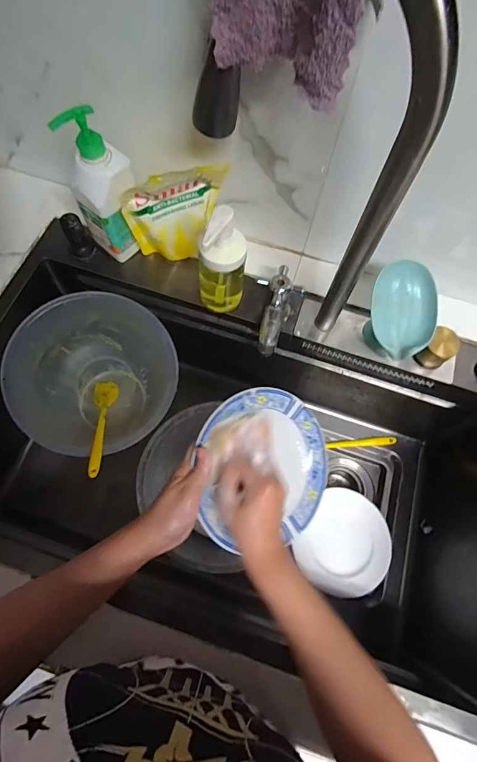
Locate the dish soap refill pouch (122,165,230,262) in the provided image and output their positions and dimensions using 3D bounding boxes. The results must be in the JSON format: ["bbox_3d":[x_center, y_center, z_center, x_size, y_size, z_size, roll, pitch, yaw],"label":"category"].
[{"bbox_3d":[-0.081,-0.224,0.512,0.130,0.151,0.036,-18,70,-10],"label":"dish soap refill pouch"}]

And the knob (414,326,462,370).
[{"bbox_3d":[0.268,-0.041,0.513,0.046,0.051,0.038,-42,75,-17],"label":"knob"}]

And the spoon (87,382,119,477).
[{"bbox_3d":[-0.209,0.062,0.579,0.035,0.014,0.213,-9,36,-7],"label":"spoon"}]

